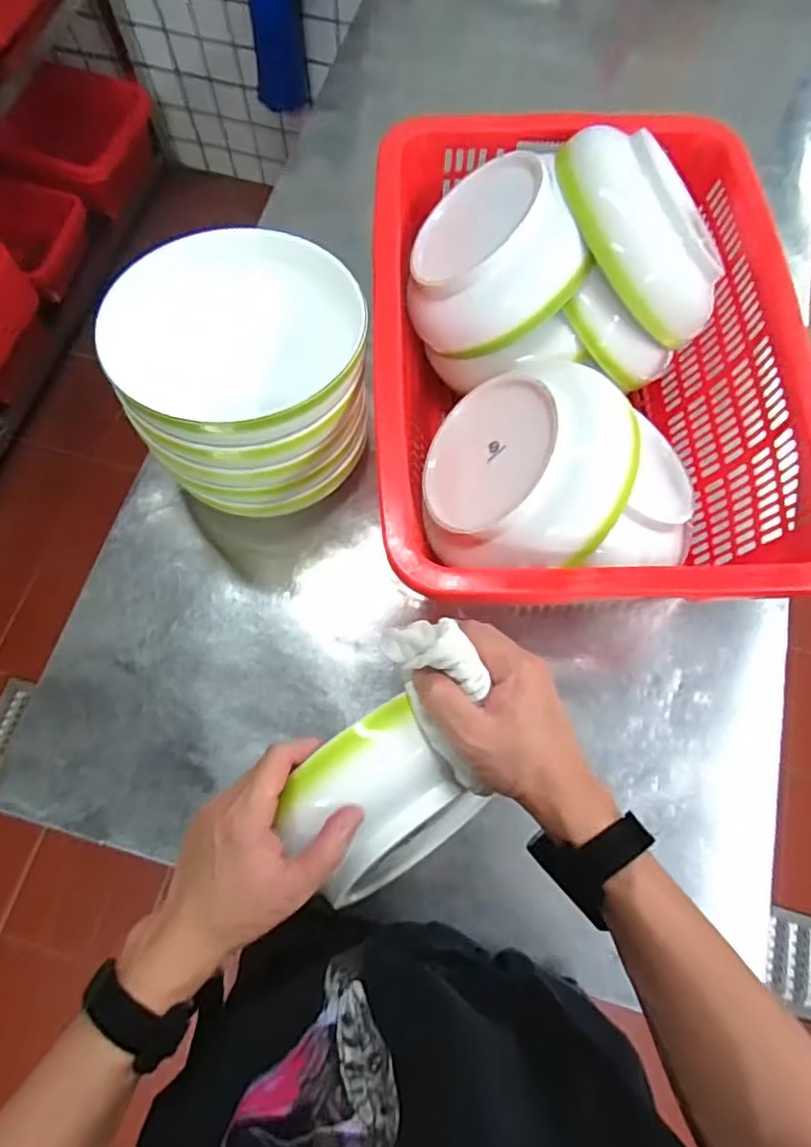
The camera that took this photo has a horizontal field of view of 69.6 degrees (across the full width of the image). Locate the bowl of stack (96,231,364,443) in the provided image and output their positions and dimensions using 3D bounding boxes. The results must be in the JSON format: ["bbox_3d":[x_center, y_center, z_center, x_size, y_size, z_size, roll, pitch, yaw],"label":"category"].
[{"bbox_3d":[-0.162,-0.236,0.577,0.242,0.085,0.220,0,71,0],"label":"bowl of stack"}]

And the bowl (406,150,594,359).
[{"bbox_3d":[0.086,-0.354,0.653,0.222,0.073,0.190,-11,69,38],"label":"bowl"}]

